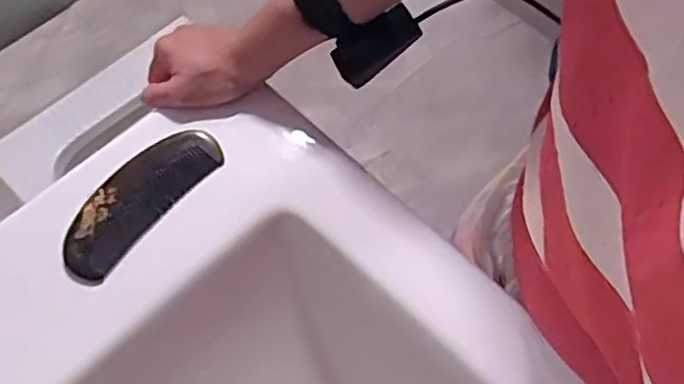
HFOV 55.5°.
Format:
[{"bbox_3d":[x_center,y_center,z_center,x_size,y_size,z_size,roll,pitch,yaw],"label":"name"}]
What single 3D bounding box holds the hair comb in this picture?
[{"bbox_3d":[-0.155,0.003,0.495,0.054,0.008,0.143,37,68,15],"label":"hair comb"}]

